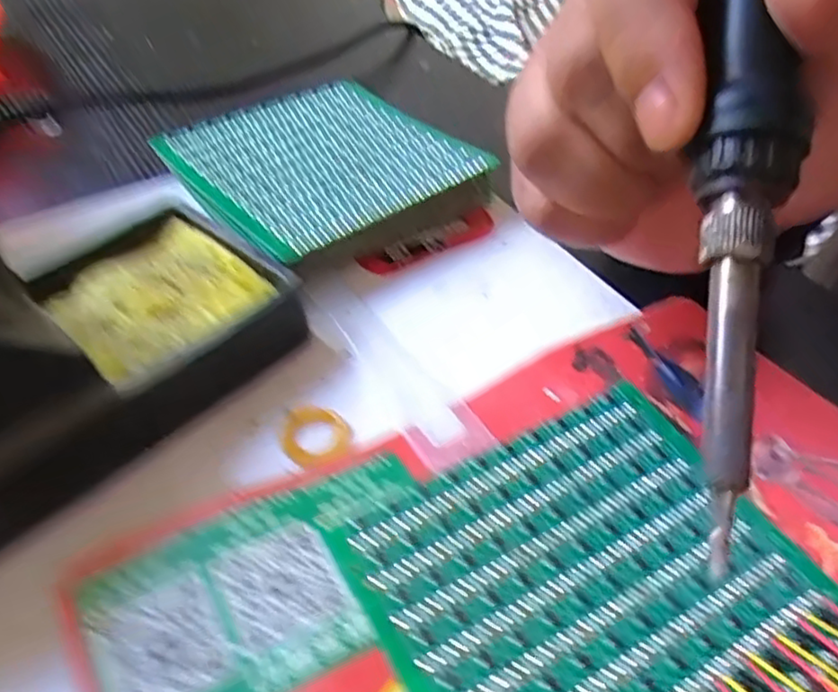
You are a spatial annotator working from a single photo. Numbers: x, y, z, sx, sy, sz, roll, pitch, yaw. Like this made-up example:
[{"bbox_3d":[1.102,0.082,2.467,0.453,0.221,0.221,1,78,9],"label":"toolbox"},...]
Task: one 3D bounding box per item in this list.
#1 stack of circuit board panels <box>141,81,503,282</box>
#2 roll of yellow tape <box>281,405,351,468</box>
[{"bbox_3d":[-0.039,-0.068,0.271,0.096,0.022,0.097,-30,51,-26],"label":"stack of circuit board panels"},{"bbox_3d":[-0.029,0.024,0.191,0.018,0.004,0.021,-4,44,-2],"label":"roll of yellow tape"}]

